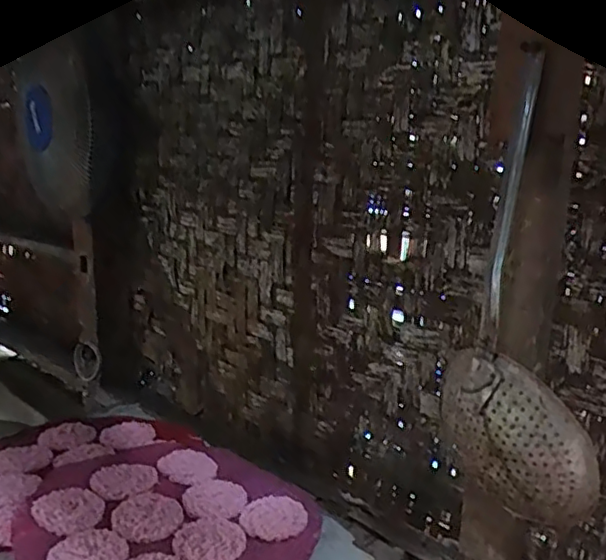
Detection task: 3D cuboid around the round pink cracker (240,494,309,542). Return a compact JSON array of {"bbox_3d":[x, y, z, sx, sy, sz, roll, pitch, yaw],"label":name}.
[{"bbox_3d":[-0.035,0.282,0.747,0.076,0.004,0.080,5,14,-1],"label":"round pink cracker"}]

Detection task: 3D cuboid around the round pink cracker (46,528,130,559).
[{"bbox_3d":[-0.229,0.292,0.665,0.079,0.009,0.079,5,14,-1],"label":"round pink cracker"}]

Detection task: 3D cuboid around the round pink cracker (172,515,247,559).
[{"bbox_3d":[-0.105,0.289,0.699,0.080,0.005,0.085,5,14,-1],"label":"round pink cracker"}]

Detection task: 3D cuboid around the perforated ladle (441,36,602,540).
[{"bbox_3d":[0.210,0.027,0.577,0.142,0.408,0.082,6,11,16],"label":"perforated ladle"}]

